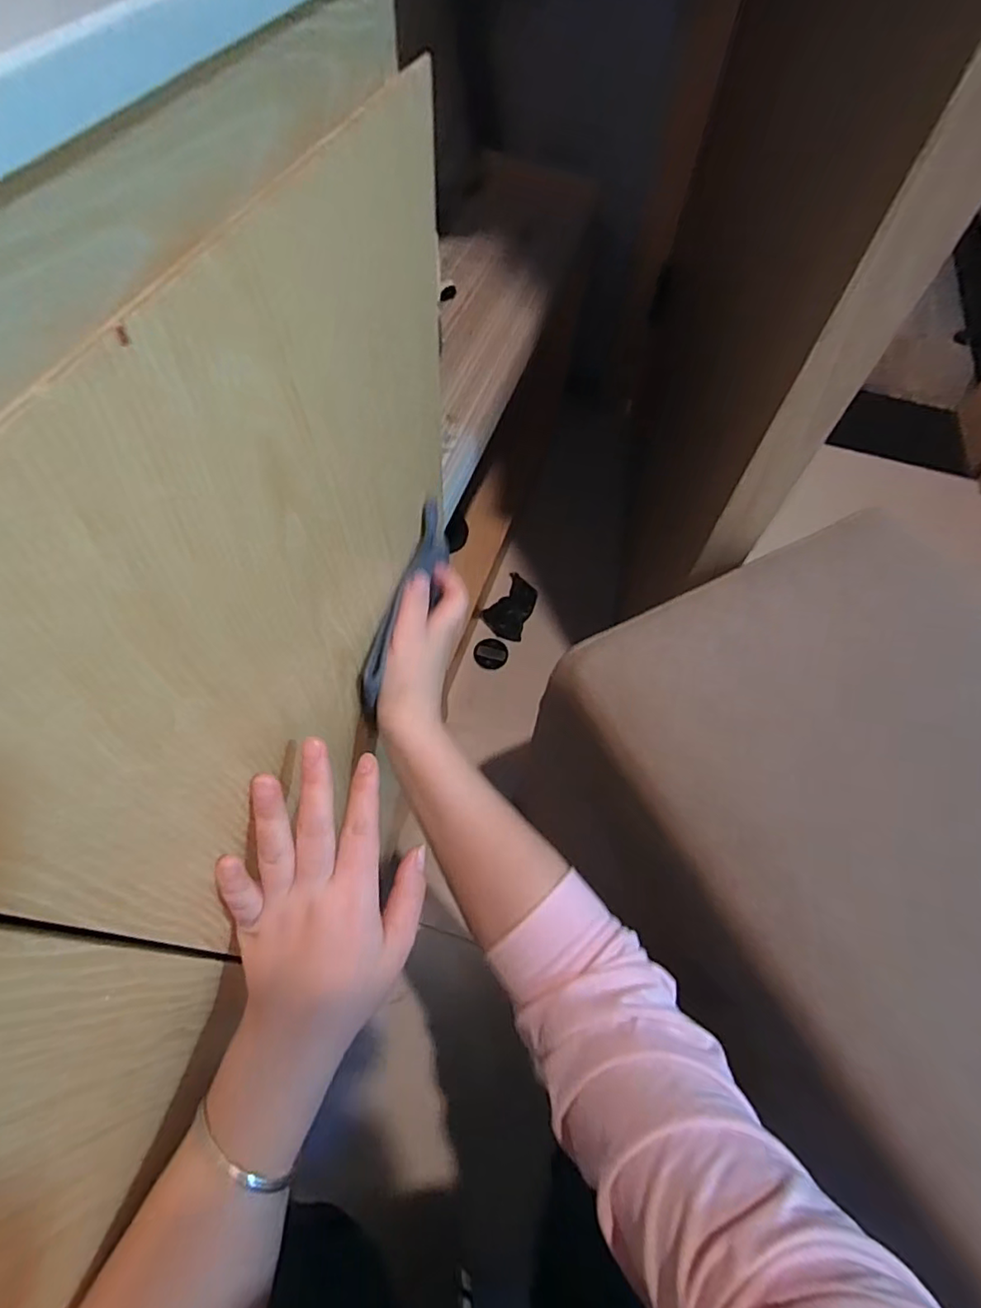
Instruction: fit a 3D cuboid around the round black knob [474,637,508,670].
[{"bbox_3d":[0.001,0.000,0.993,0.057,0.008,0.054,2,60,-3],"label":"round black knob"}]

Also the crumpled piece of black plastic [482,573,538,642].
[{"bbox_3d":[0.038,-0.083,1.033,0.077,0.011,0.123,24,61,10],"label":"crumpled piece of black plastic"}]

